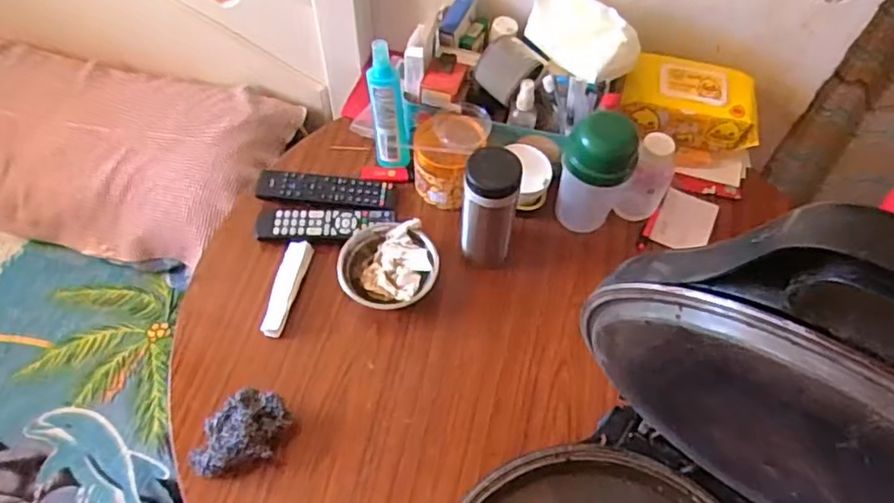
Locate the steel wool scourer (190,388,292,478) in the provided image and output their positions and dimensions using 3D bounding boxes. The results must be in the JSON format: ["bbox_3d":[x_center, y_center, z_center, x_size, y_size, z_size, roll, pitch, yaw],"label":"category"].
[{"bbox_3d":[-0.231,0.205,0.676,0.110,0.048,0.067,-35,65,-20],"label":"steel wool scourer"}]

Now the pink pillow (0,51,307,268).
[{"bbox_3d":[-0.617,-0.174,1.102,0.629,0.171,0.337,10,59,5],"label":"pink pillow"}]

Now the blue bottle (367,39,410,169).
[{"bbox_3d":[-0.079,-0.194,0.830,0.046,0.199,0.036,1,58,0],"label":"blue bottle"}]

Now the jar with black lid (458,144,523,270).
[{"bbox_3d":[0.054,-0.052,0.766,0.067,0.171,0.067,11,59,6],"label":"jar with black lid"}]

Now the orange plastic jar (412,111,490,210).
[{"bbox_3d":[-0.002,-0.128,0.850,0.086,0.097,0.088,0,58,-1],"label":"orange plastic jar"}]

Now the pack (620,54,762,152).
[{"bbox_3d":[0.353,-0.218,0.892,0.204,0.077,0.108,1,58,0],"label":"pack"}]

